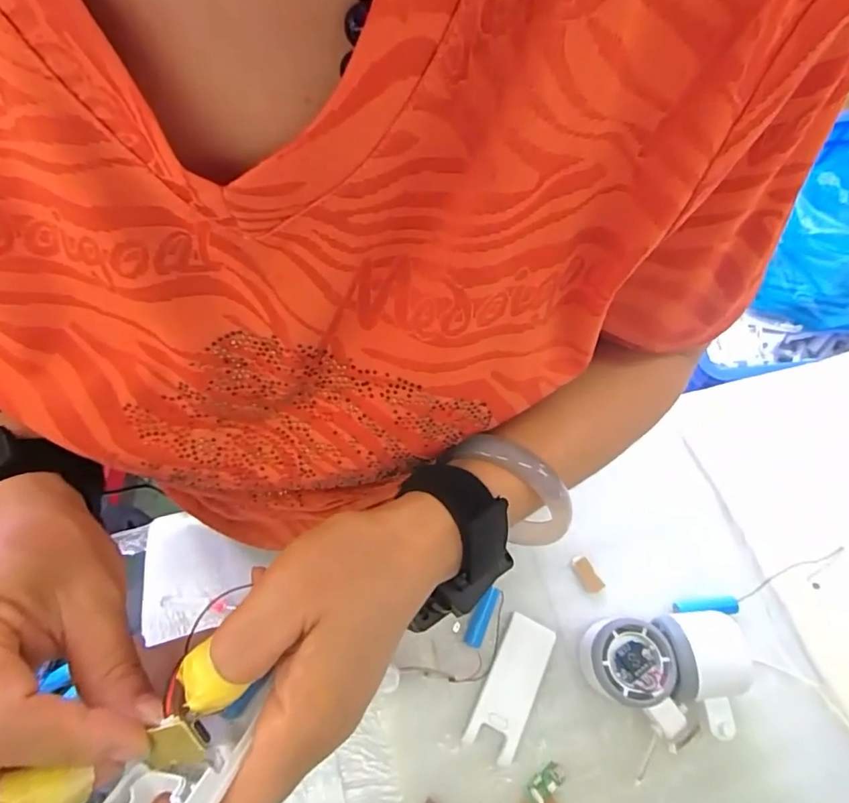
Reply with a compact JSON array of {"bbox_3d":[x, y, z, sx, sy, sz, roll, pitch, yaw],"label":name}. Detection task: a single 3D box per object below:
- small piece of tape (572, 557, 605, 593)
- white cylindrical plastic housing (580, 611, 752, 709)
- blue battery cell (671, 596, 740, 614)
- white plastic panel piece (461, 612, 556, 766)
[{"bbox_3d":[0.140,0.150,0.452,0.016,0.004,0.031,-29,68,-12],"label":"small piece of tape"},{"bbox_3d":[0.182,0.200,0.400,0.112,0.052,0.067,-3,65,0],"label":"white cylindrical plastic housing"},{"bbox_3d":[0.232,0.168,0.432,0.048,0.011,0.014,1,65,2],"label":"blue battery cell"},{"bbox_3d":[0.068,0.223,0.414,0.038,0.014,0.101,25,68,12],"label":"white plastic panel piece"}]

